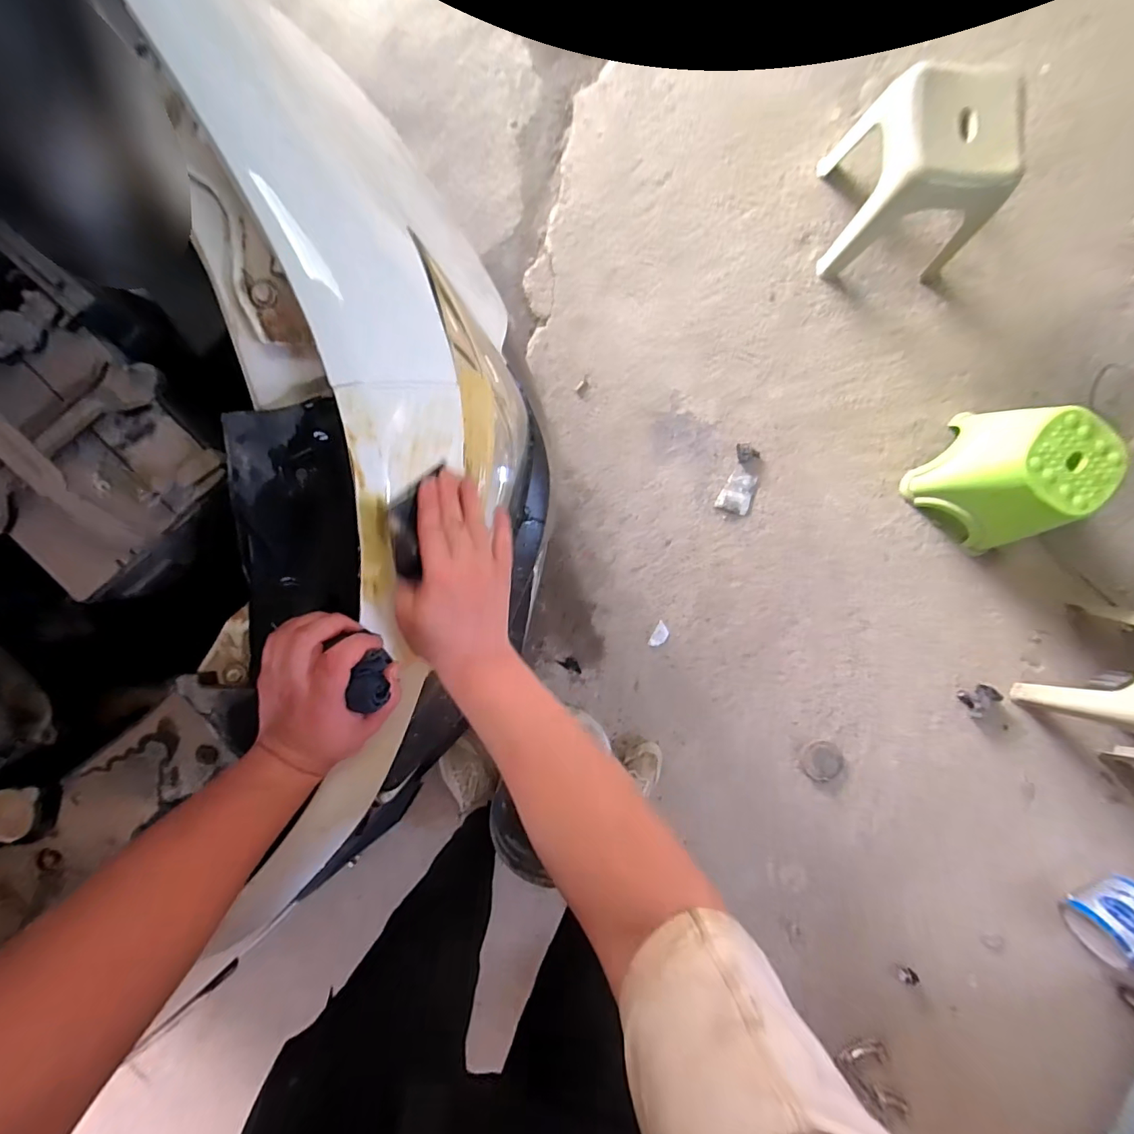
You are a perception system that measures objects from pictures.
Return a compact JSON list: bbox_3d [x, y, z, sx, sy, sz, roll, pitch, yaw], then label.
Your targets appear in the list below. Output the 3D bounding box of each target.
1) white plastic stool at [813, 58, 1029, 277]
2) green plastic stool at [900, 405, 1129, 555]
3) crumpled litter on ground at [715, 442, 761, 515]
[{"bbox_3d":[0.862,-0.948,1.181,0.325,0.347,0.313,2,90,-3],"label":"white plastic stool"},{"bbox_3d":[1.098,-0.222,1.218,0.289,0.325,0.250,41,88,-2],"label":"green plastic stool"},{"bbox_3d":[0.480,-0.239,1.328,0.086,0.021,0.192,21,89,-3],"label":"crumpled litter on ground"}]

